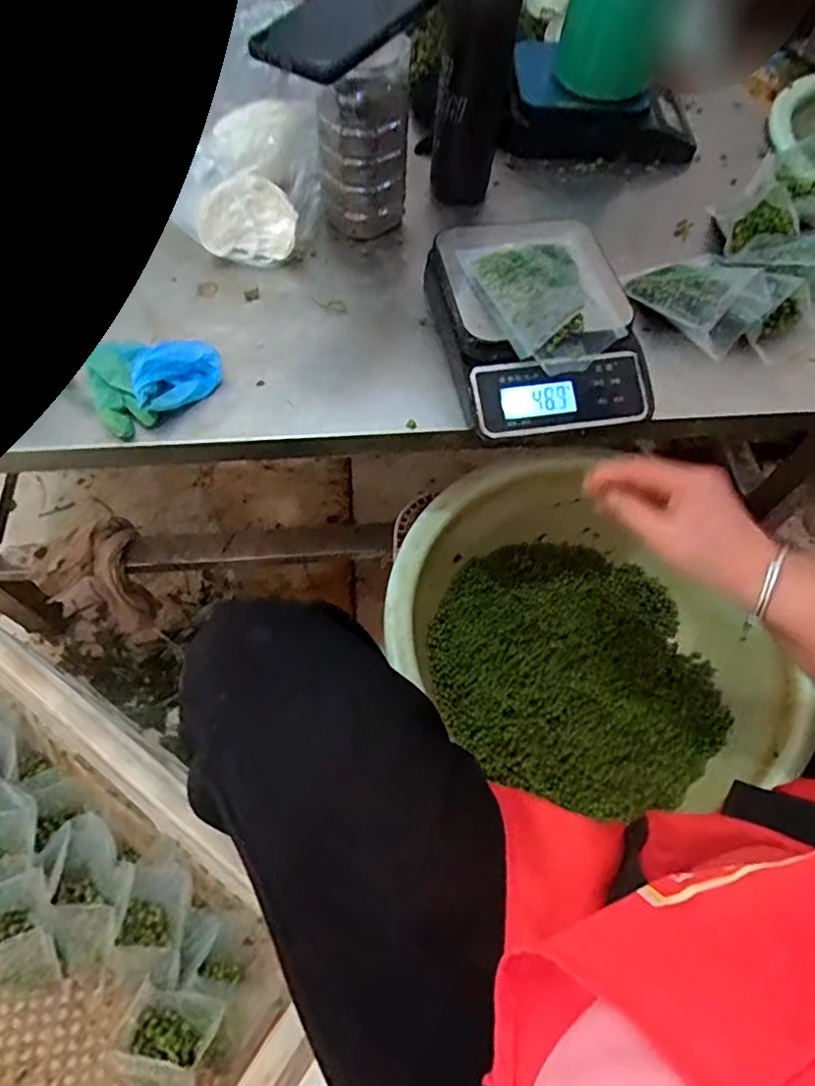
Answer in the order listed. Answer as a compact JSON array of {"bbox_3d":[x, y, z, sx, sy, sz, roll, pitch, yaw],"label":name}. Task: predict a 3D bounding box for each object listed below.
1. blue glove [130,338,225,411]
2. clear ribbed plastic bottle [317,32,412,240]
[{"bbox_3d":[-0.182,-0.133,0.484,0.066,0.033,0.052,-18,64,-12],"label":"blue glove"},{"bbox_3d":[-0.041,-0.362,0.559,0.079,0.145,0.060,0,62,-3],"label":"clear ribbed plastic bottle"}]

